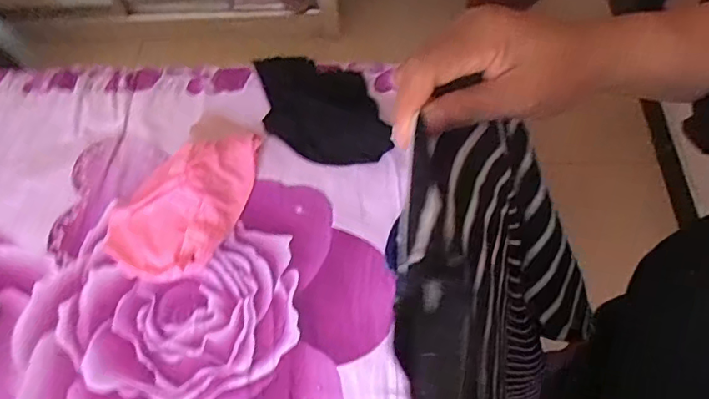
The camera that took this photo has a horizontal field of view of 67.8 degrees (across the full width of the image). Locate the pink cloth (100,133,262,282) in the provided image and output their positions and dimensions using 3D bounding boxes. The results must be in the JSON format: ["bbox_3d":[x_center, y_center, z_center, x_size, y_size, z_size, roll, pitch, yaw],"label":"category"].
[{"bbox_3d":[-0.327,-0.015,1.010,0.216,0.068,0.338,21,63,16],"label":"pink cloth"}]

